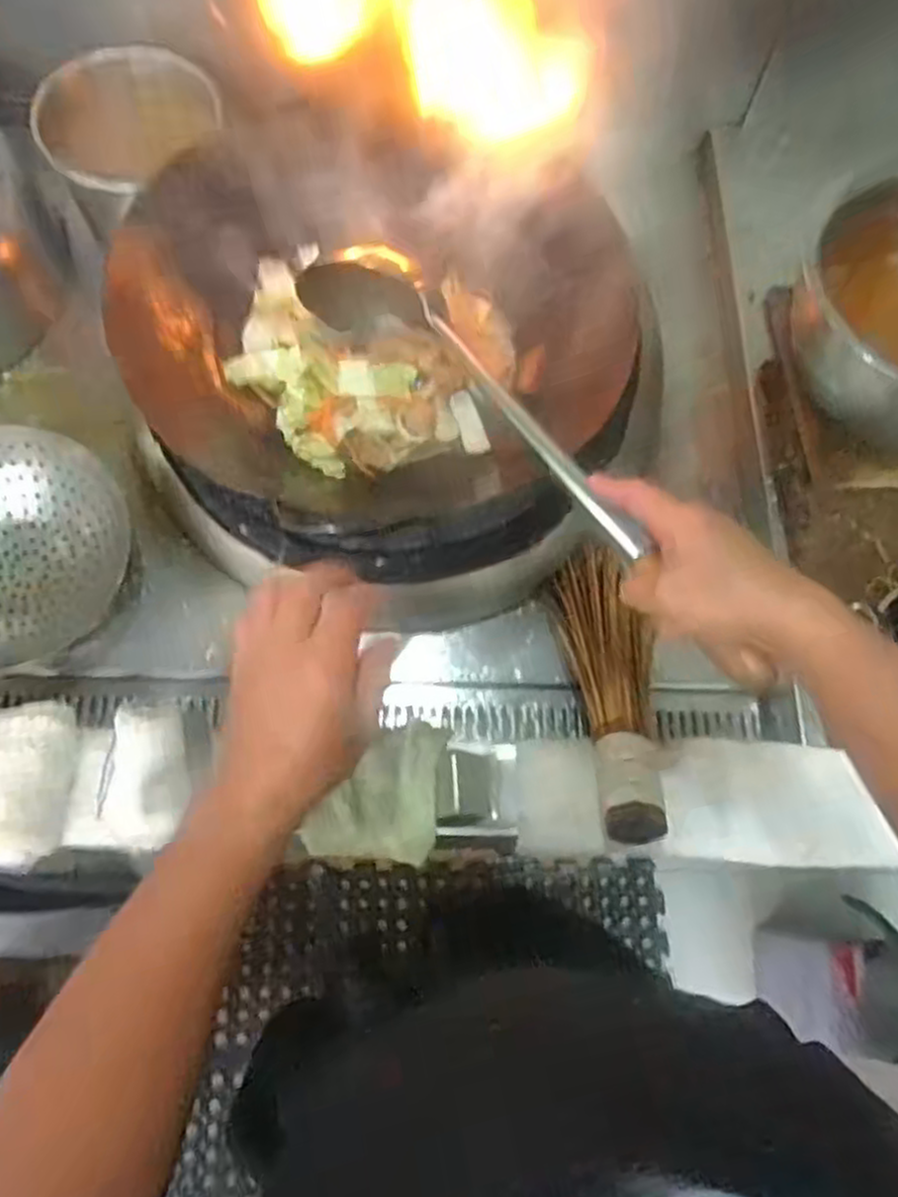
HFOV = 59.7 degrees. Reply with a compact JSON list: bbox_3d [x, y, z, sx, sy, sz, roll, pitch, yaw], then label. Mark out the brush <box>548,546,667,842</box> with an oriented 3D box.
[{"bbox_3d":[0.144,0.082,0.692,0.068,0.064,0.264,-3,56,-4],"label":"brush"}]

